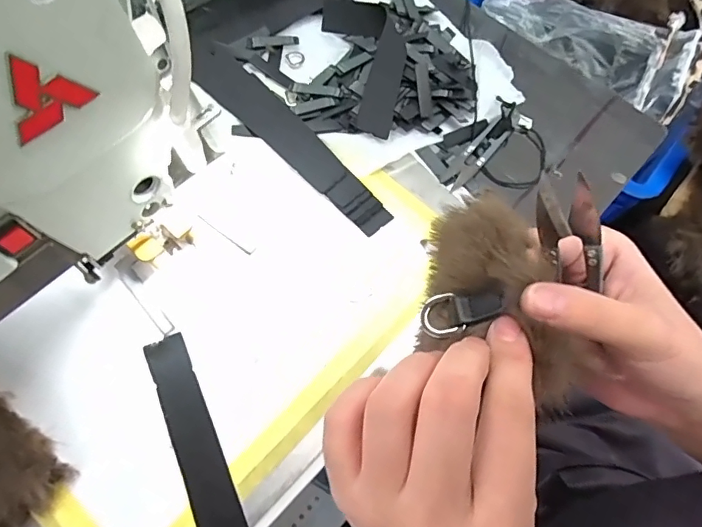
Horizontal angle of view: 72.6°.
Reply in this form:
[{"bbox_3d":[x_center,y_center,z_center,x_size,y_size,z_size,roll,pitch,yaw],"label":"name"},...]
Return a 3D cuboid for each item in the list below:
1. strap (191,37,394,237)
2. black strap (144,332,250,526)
[{"bbox_3d":[-0.058,-0.120,0.433,0.247,0.008,0.045,42,72,13],"label":"strap"},{"bbox_3d":[-0.099,0.141,0.324,0.029,0.006,0.199,-23,70,-13],"label":"black strap"}]

